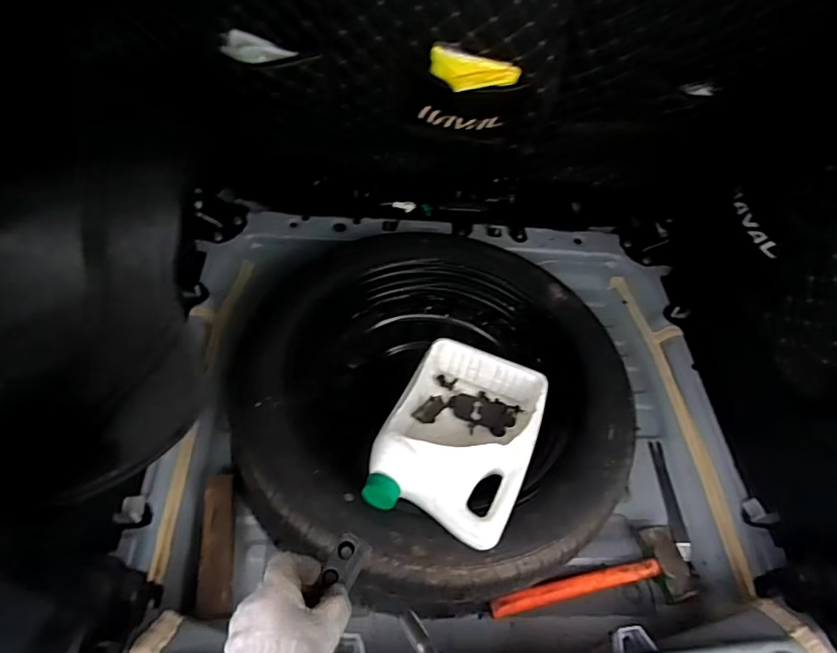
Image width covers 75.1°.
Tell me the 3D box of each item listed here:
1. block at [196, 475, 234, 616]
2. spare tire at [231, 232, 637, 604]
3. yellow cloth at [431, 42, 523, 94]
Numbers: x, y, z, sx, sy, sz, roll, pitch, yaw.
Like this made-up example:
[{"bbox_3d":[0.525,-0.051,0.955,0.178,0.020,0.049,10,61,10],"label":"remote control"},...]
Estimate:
[{"bbox_3d":[-0.293,0.313,0.794,0.045,0.032,0.196,-5,52,-11],"label":"block"},{"bbox_3d":[0.030,0.121,0.916,0.593,0.182,0.606,3,51,-4],"label":"spare tire"},{"bbox_3d":[0.081,-0.366,0.778,0.127,0.051,0.018,6,51,-2],"label":"yellow cloth"}]

